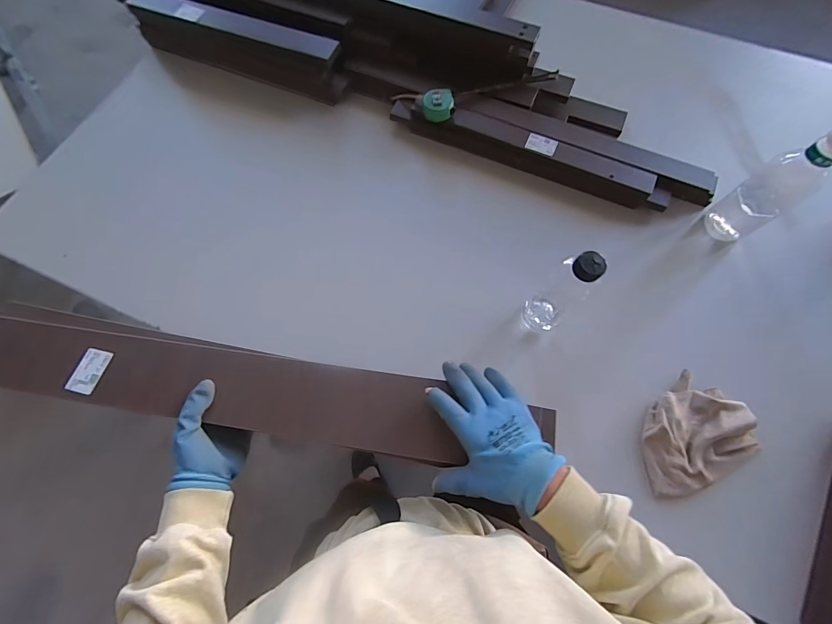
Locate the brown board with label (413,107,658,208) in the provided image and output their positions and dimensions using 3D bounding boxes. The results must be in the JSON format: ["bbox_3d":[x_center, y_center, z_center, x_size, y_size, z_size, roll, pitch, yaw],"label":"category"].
[{"bbox_3d":[0.236,-0.345,0.785,0.532,0.048,0.080,24,73,10],"label":"brown board with label"}]

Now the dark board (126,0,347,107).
[{"bbox_3d":[-0.430,-0.639,0.861,0.554,0.087,0.104,22,72,9],"label":"dark board"}]

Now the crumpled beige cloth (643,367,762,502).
[{"bbox_3d":[0.462,0.200,0.613,0.209,0.034,0.166,-19,71,-5],"label":"crumpled beige cloth"}]

